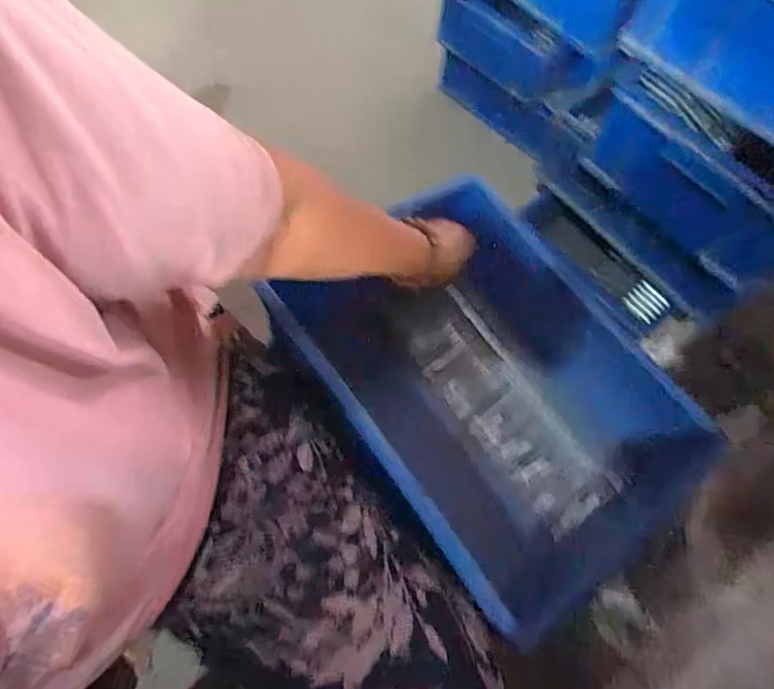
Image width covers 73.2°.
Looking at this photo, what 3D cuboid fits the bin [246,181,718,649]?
[{"bbox_3d":[0.125,0.041,0.593,0.286,0.104,0.447,-35,76,-11],"label":"bin"}]

